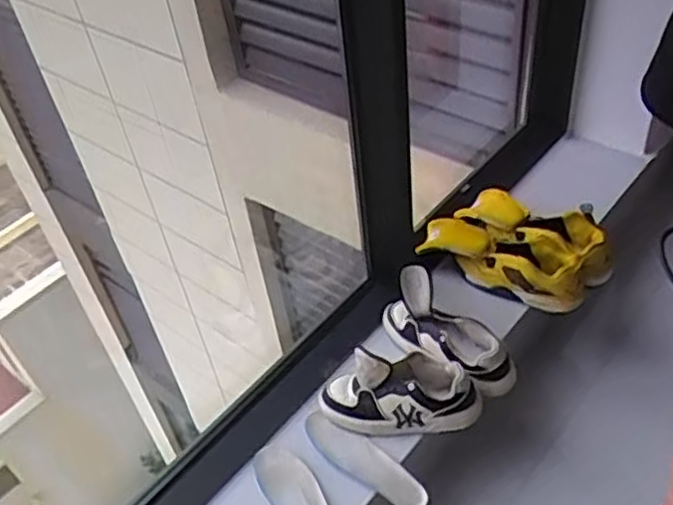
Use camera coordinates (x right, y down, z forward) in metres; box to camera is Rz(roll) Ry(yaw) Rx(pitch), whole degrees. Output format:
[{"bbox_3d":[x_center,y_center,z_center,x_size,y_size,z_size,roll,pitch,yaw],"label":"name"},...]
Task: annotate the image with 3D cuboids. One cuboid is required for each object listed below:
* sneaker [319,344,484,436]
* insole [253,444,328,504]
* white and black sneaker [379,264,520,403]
[{"bbox_3d":[0.109,0.245,1.276,0.272,0.139,0.098,-4,44,5],"label":"sneaker"},{"bbox_3d":[-0.055,0.425,1.216,0.084,0.013,0.255,-30,48,-21],"label":"insole"},{"bbox_3d":[0.207,0.149,1.356,0.095,0.121,0.276,-34,50,-25],"label":"white and black sneaker"}]

